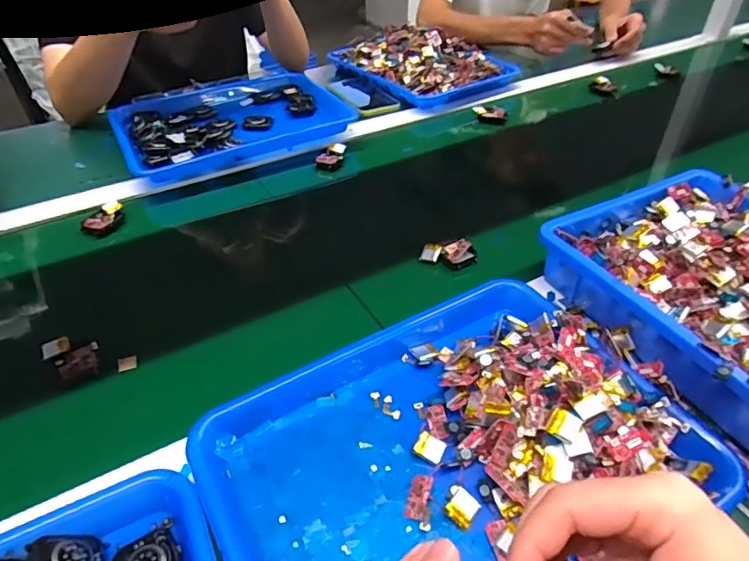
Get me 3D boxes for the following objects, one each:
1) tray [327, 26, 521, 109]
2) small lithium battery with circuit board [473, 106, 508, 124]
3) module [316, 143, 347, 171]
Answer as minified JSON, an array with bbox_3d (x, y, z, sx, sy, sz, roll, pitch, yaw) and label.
[{"bbox_3d":[0.090,-0.420,0.981,0.230,0.076,0.300,-27,48,-27],"label":"tray"},{"bbox_3d":[0.193,-0.279,0.851,0.055,0.024,0.016,11,43,12],"label":"small lithium battery with circuit board"},{"bbox_3d":[-0.063,-0.180,0.739,0.034,0.024,0.048,11,43,12],"label":"module"}]

